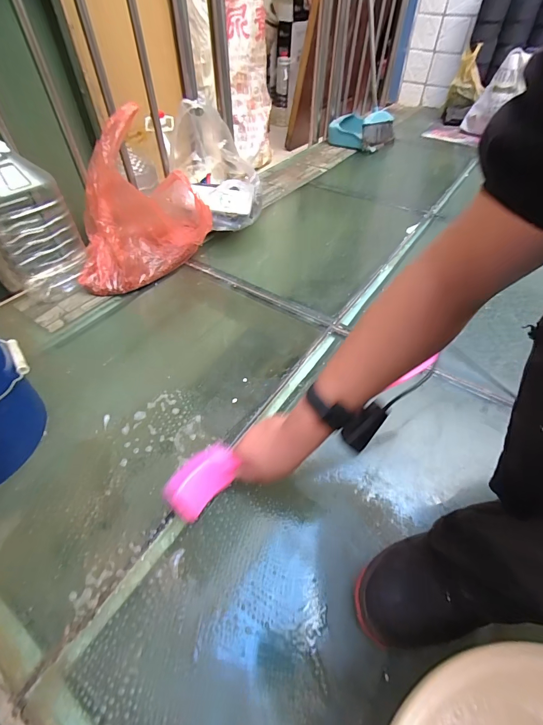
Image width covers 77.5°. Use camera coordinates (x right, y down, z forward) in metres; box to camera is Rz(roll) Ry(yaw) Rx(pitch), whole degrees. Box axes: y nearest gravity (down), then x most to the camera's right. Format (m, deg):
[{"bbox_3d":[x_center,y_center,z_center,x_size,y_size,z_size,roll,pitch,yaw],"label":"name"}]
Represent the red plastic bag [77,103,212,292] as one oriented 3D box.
[{"bbox_3d":[-0.321,-0.356,0.776,0.319,0.316,0.183,-26,51,-21],"label":"red plastic bag"}]

